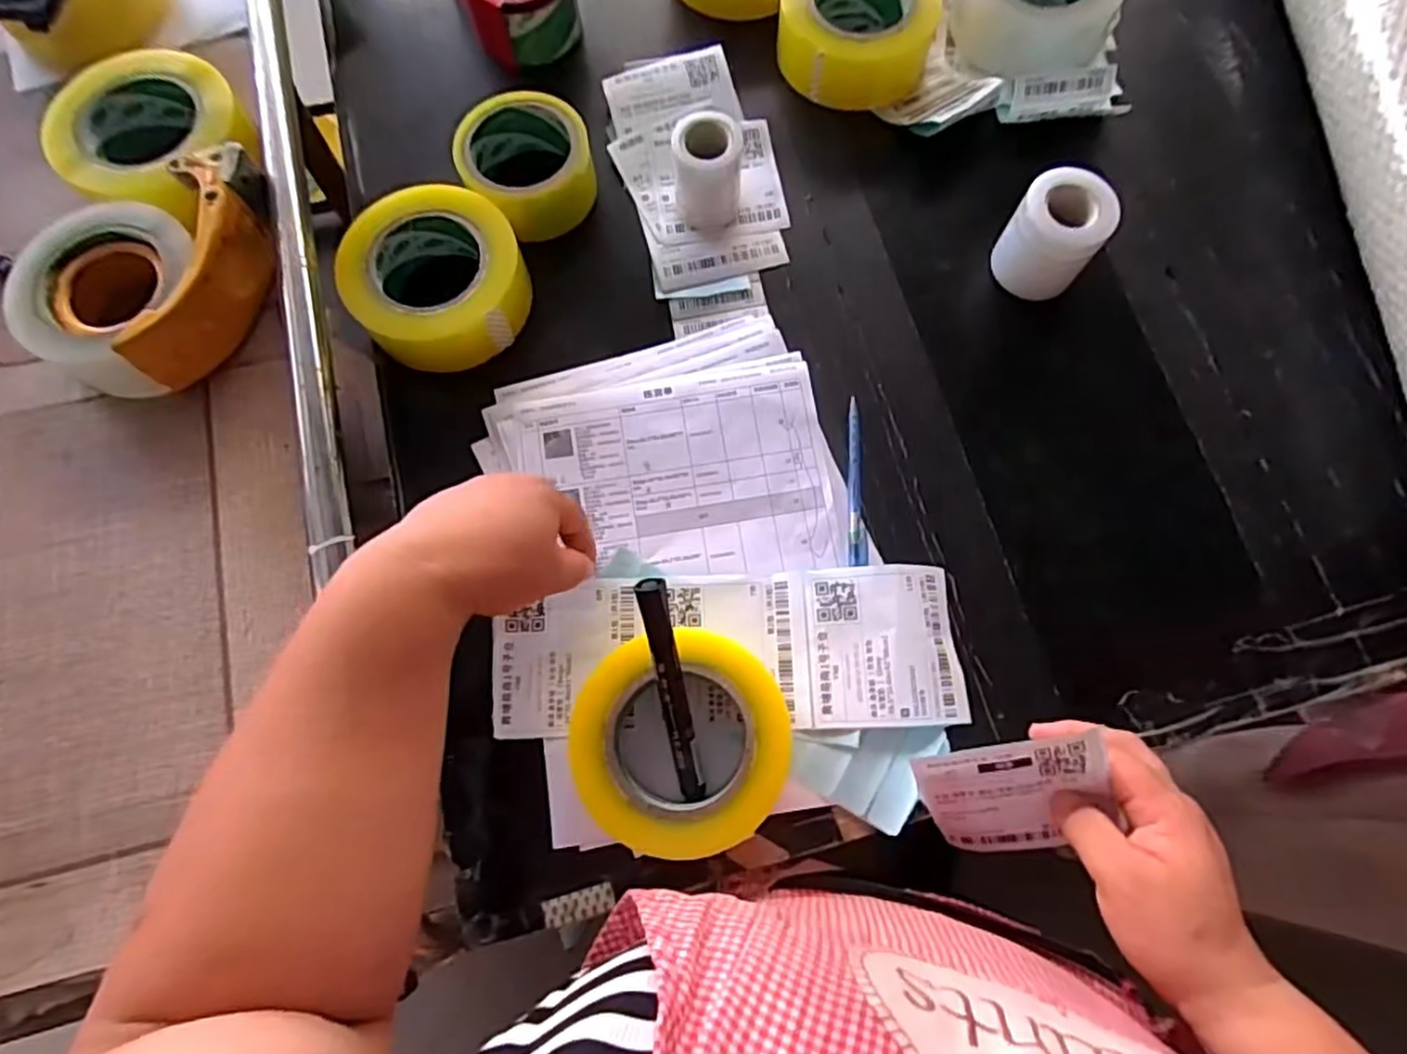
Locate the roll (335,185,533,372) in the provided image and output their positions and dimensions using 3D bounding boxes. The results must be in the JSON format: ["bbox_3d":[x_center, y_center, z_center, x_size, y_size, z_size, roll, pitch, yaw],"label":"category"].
[{"bbox_3d":[-0.186,-0.174,0.501,0.122,0.066,0.104,-30,76,-8],"label":"roll"}]

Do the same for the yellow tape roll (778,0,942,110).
[{"bbox_3d":[0.123,-0.407,0.572,0.121,0.051,0.121,0,74,1],"label":"yellow tape roll"}]

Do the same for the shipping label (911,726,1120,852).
[{"bbox_3d":[0.178,0.157,0.406,0.095,0.087,0.008,-15,30,21],"label":"shipping label"}]

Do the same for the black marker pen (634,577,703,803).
[{"bbox_3d":[-0.018,0.093,0.402,0.017,0.010,0.135,-11,106,-3],"label":"black marker pen"}]

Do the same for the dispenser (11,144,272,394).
[{"bbox_3d":[-0.362,-0.173,0.468,0.120,0.054,0.171,20,75,5],"label":"dispenser"}]

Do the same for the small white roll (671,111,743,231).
[{"bbox_3d":[0.004,-0.259,0.521,0.049,0.066,0.049,0,74,1],"label":"small white roll"}]

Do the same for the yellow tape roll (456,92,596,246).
[{"bbox_3d":[-0.134,-0.273,0.534,0.094,0.054,0.097,0,74,1],"label":"yellow tape roll"}]

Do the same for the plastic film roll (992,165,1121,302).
[{"bbox_3d":[0.248,-0.205,0.503,0.060,0.071,0.056,0,74,1],"label":"plastic film roll"}]

